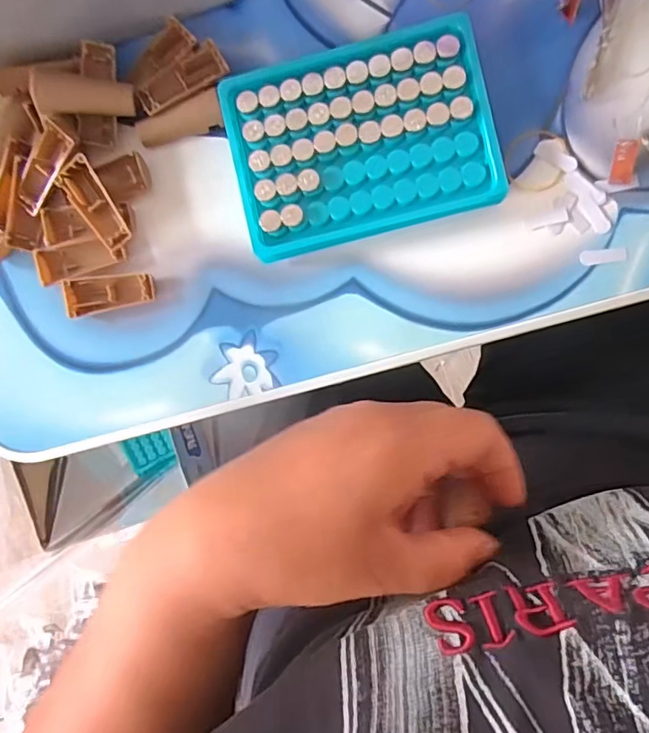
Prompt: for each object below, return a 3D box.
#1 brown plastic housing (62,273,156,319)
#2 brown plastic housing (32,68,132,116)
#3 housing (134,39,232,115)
[{"bbox_3d":[-0.121,-0.042,0.301,0.050,0.007,0.020,-9,90,6],"label":"brown plastic housing"},{"bbox_3d":[-0.127,-0.144,0.285,0.049,0.008,0.020,-4,91,-23],"label":"brown plastic housing"},{"bbox_3d":[-0.078,-0.156,0.291,0.050,0.006,0.020,-32,88,6],"label":"housing"}]

